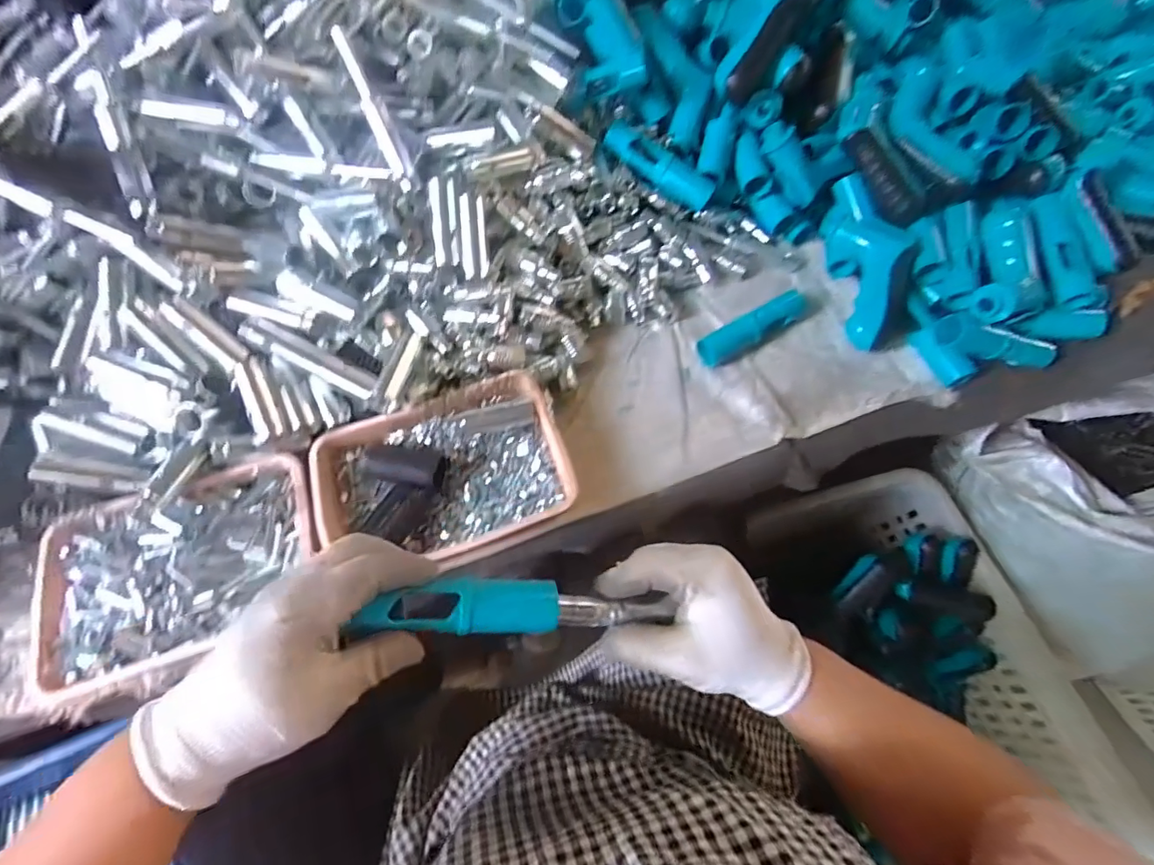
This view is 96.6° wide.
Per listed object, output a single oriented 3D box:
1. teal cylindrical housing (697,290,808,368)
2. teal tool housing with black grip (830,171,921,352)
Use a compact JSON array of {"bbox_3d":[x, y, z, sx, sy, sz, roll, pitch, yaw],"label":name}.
[{"bbox_3d":[0.182,-0.108,0.520,0.137,0.026,0.031,-32,70,-13],"label":"teal cylindrical housing"},{"bbox_3d":[0.297,-0.174,0.528,0.066,0.062,0.183,-2,66,-1],"label":"teal tool housing with black grip"}]

